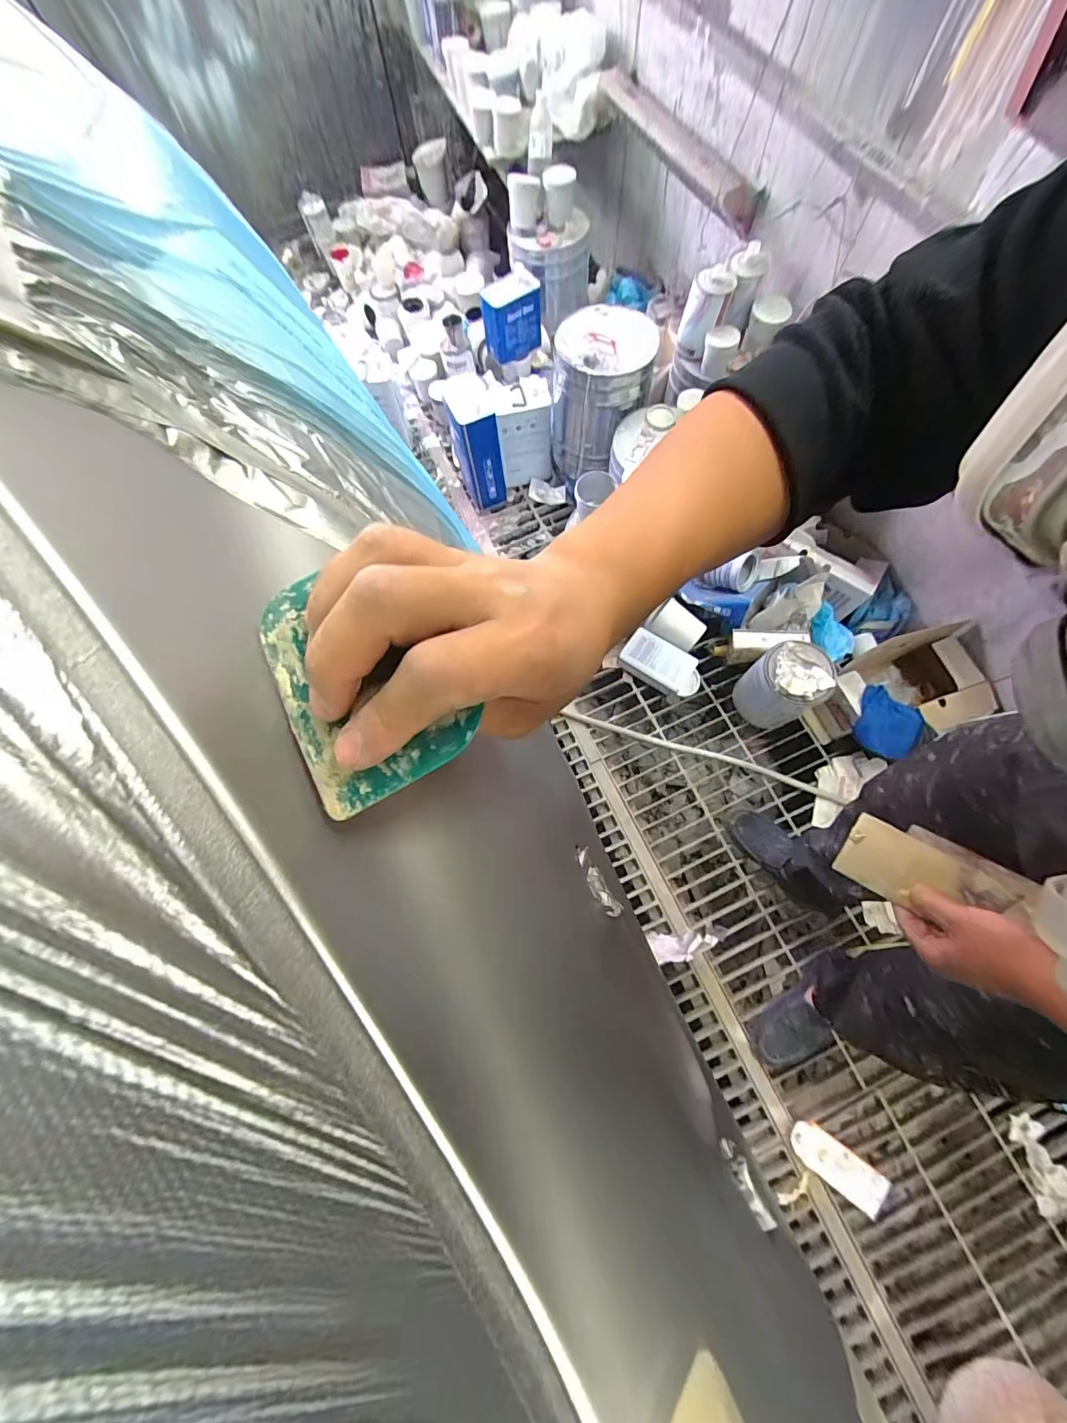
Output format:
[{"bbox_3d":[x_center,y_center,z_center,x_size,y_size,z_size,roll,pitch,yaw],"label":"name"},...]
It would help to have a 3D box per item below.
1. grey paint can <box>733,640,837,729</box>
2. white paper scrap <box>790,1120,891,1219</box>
[{"bbox_3d":[0.622,-0.064,1.153,0.172,0.213,0.161,18,75,8],"label":"grey paint can"},{"bbox_3d":[0.622,0.929,0.945,0.190,0.024,0.081,33,85,17],"label":"white paper scrap"}]

